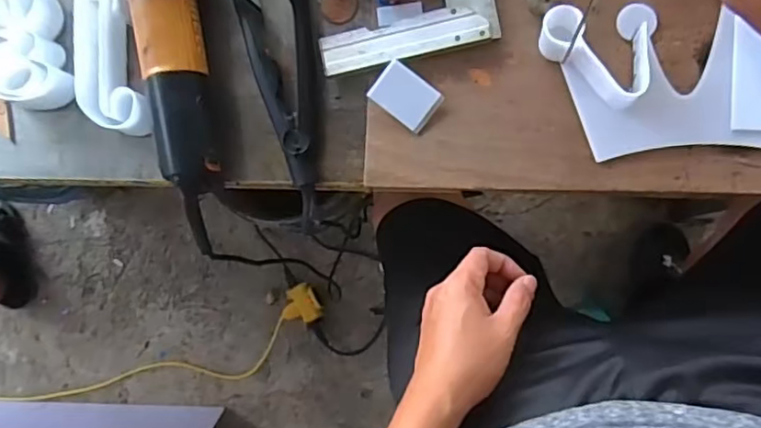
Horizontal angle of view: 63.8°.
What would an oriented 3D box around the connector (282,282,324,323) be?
[{"bbox_3d":[-0.168,0.191,1.270,0.088,0.038,0.082,-25,83,7],"label":"connector"}]

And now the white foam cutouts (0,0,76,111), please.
[{"bbox_3d":[-0.337,-0.163,0.583,0.094,0.039,0.137,-20,84,8],"label":"white foam cutouts"}]

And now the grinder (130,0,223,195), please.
[{"bbox_3d":[-0.188,-0.163,0.522,0.079,0.079,0.286,-15,84,8],"label":"grinder"}]

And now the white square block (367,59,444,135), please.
[{"bbox_3d":[0.021,-0.100,0.517,0.055,0.009,0.039,39,93,9],"label":"white square block"}]

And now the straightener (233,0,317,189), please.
[{"bbox_3d":[-0.094,-0.154,0.535,0.076,0.055,0.272,-8,86,9],"label":"straightener"}]

